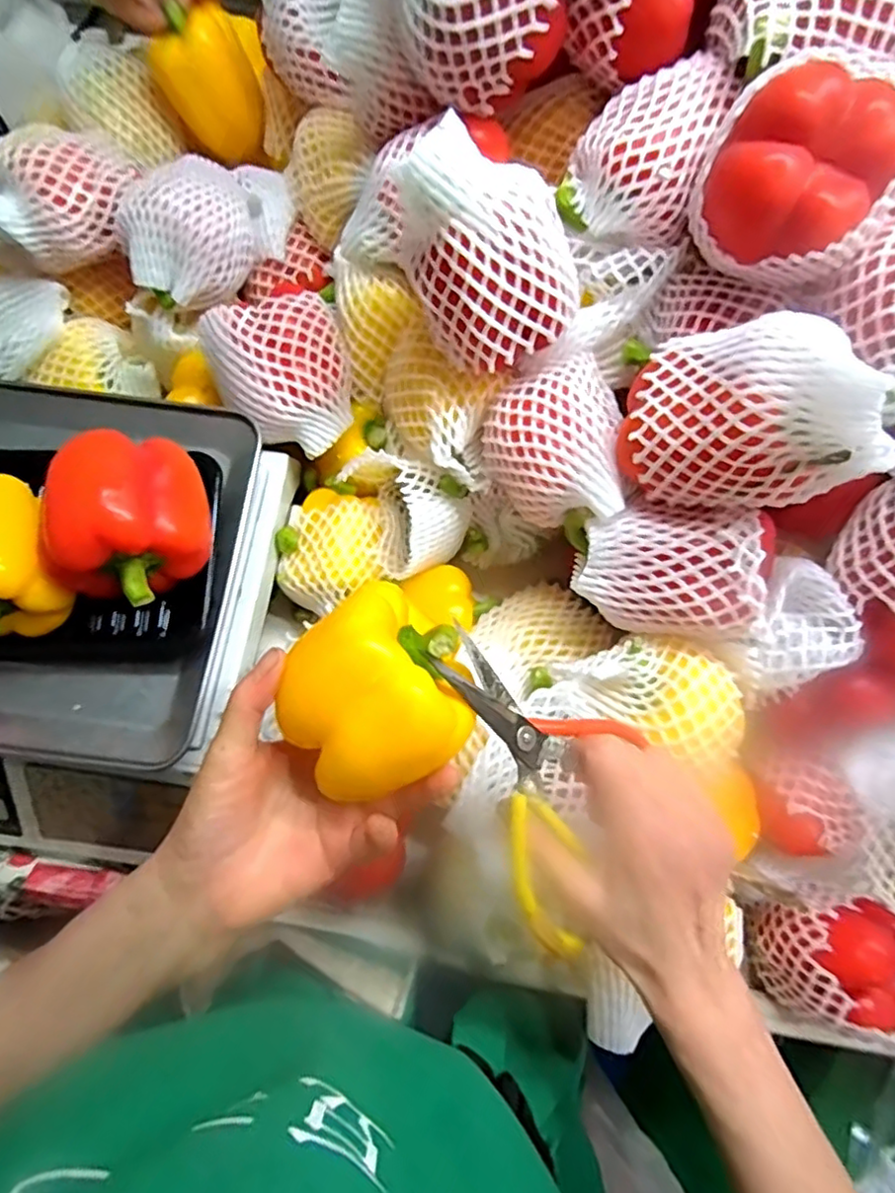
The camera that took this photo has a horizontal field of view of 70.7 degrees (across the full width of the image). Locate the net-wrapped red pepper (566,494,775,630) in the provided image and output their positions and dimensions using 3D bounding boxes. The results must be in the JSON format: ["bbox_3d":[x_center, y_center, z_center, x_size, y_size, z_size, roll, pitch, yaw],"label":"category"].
[{"bbox_3d":[0.135,-0.019,0.368,0.108,0.060,0.075,18,74,3],"label":"net-wrapped red pepper"}]

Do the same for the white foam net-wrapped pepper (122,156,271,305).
[{"bbox_3d":[-0.191,-0.273,0.470,0.081,0.070,0.118,19,74,3],"label":"white foam net-wrapped pepper"}]

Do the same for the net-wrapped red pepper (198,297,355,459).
[{"bbox_3d":[-0.115,-0.152,0.447,0.097,0.065,0.095,1,74,-2],"label":"net-wrapped red pepper"}]

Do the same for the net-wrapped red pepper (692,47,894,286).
[{"bbox_3d":[0.178,-0.212,0.318,0.094,0.071,0.077,31,75,7],"label":"net-wrapped red pepper"}]

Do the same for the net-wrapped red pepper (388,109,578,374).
[{"bbox_3d":[0.021,-0.202,0.371,0.096,0.131,0.078,-24,34,4],"label":"net-wrapped red pepper"}]

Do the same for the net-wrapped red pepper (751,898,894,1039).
[{"bbox_3d":[0.255,0.234,0.407,0.098,0.079,0.079,0,74,-2],"label":"net-wrapped red pepper"}]

